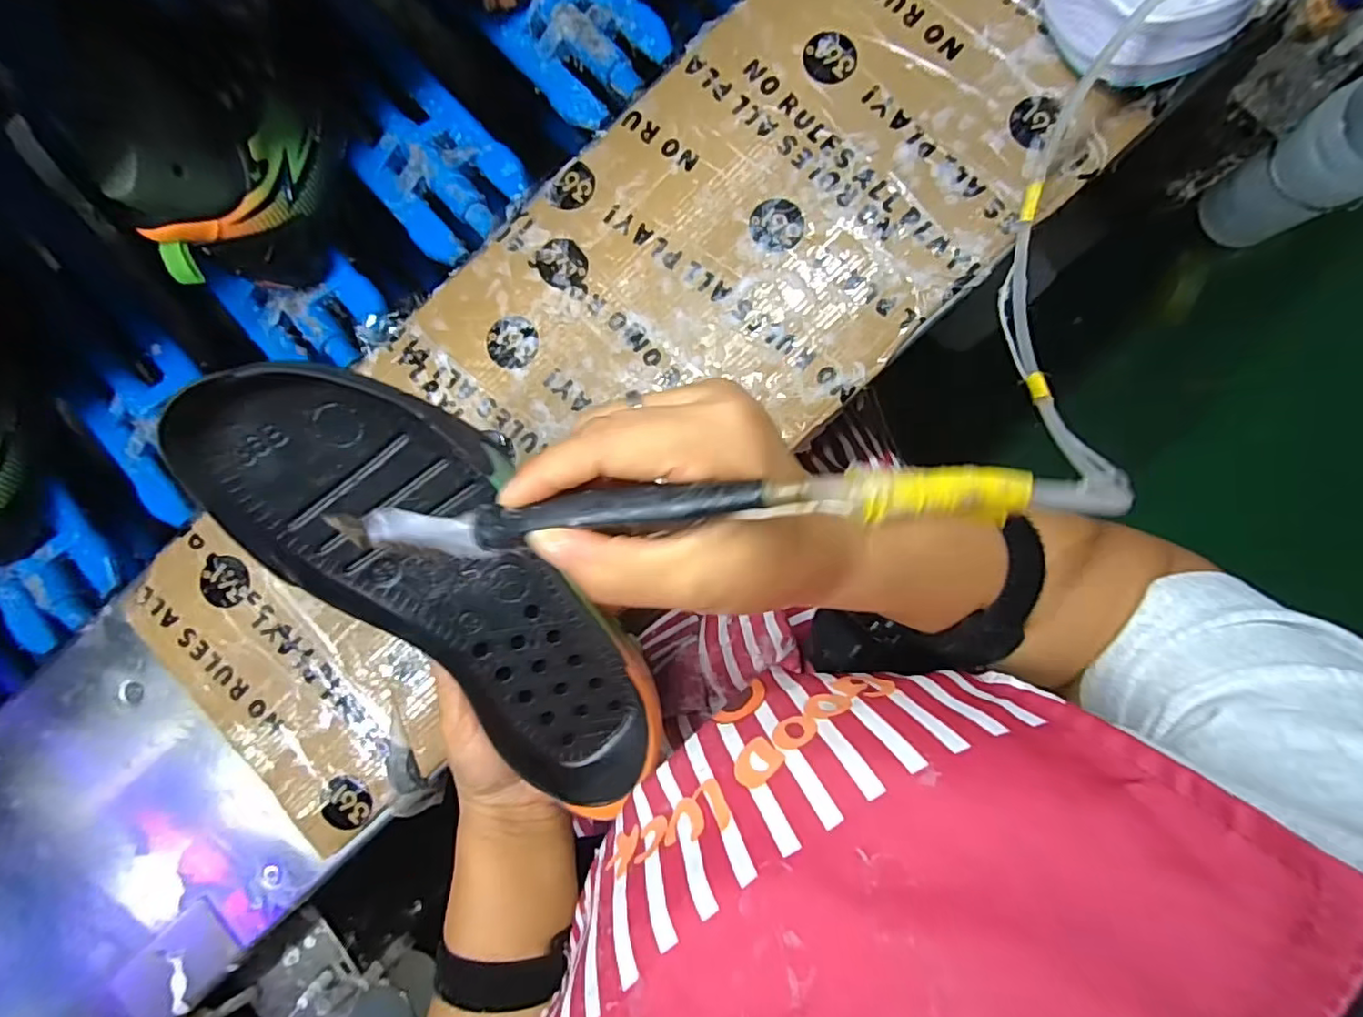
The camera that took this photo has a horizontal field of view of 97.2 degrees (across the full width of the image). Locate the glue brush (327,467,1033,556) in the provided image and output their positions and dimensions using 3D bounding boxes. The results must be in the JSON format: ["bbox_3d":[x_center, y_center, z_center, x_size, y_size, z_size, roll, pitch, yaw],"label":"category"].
[{"bbox_3d":[-0.013,0.002,0.180,0.211,0.023,0.015,-4,87,18],"label":"glue brush"}]

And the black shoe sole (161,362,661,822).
[{"bbox_3d":[-0.096,0.040,0.277,0.097,0.033,0.252,-39,107,2],"label":"black shoe sole"}]

